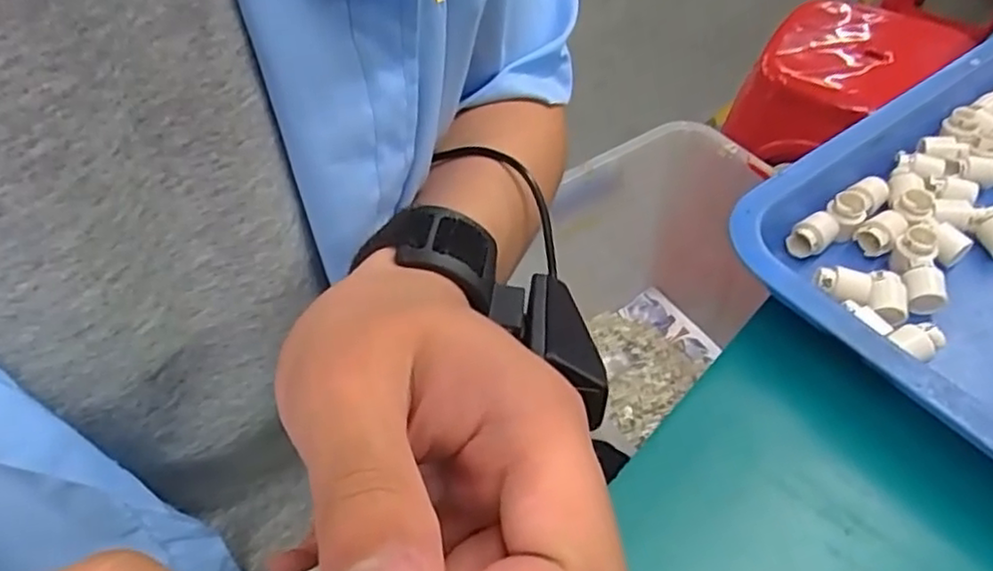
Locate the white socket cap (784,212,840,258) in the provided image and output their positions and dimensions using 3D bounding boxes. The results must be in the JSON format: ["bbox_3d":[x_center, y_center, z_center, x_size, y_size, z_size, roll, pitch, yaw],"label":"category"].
[{"bbox_3d":[0.187,-0.029,0.413,0.028,0.016,0.020,-37,59,-27],"label":"white socket cap"}]

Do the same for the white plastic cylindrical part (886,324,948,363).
[{"bbox_3d":[0.218,0.027,0.356,0.016,0.015,0.022,-21,53,-16],"label":"white plastic cylindrical part"}]

